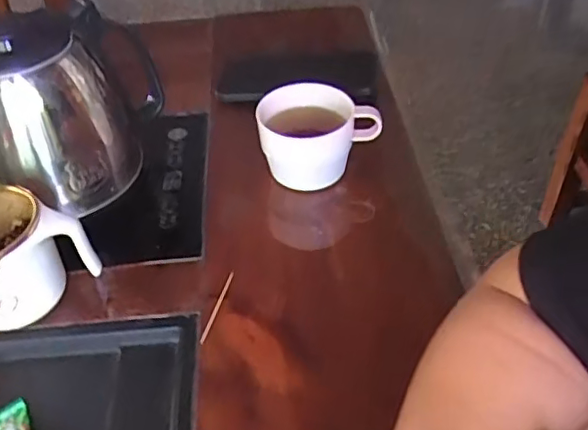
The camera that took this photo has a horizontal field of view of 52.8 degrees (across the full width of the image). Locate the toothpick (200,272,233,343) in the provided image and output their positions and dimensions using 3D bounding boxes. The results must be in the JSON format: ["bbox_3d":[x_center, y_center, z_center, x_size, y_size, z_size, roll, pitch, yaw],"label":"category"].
[{"bbox_3d":[-0.053,0.063,0.416,0.004,0.004,0.062,11,47,11],"label":"toothpick"}]

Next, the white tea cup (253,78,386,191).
[{"bbox_3d":[0.020,-0.066,0.502,0.096,0.068,0.076,-1,46,-1],"label":"white tea cup"}]

